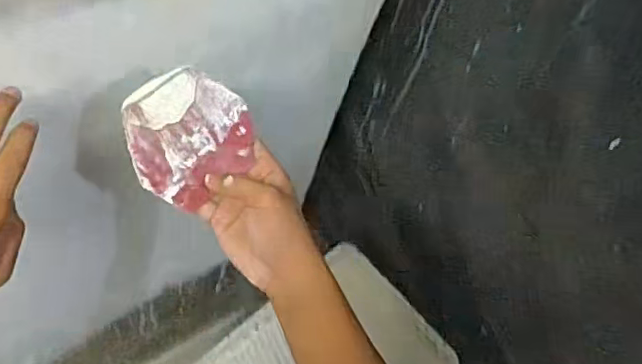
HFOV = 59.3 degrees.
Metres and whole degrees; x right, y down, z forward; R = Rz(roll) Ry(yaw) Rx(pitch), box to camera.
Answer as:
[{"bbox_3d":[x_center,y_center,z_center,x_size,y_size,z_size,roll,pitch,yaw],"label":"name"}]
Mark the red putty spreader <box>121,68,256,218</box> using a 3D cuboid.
[{"bbox_3d":[-0.101,-0.036,0.440,0.096,0.097,0.004,-40,25,-16],"label":"red putty spreader"}]

